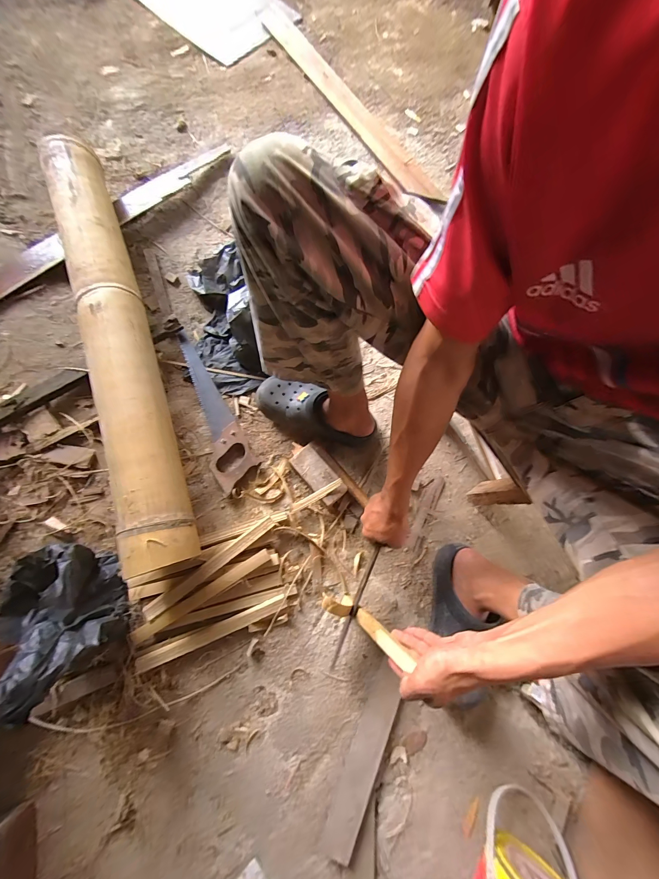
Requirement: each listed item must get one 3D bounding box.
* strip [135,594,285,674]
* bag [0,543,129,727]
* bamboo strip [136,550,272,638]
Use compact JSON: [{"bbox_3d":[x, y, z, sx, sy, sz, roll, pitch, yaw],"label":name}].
[{"bbox_3d":[-0.213,0.352,0.584,0.270,0.006,0.025,-21,68,-8],"label":"strip"},{"bbox_3d":[-0.419,0.267,0.484,0.127,0.214,0.200,-36,80,-10],"label":"bag"},{"bbox_3d":[-0.232,0.285,0.585,0.272,0.010,0.026,-30,79,-9],"label":"bamboo strip"}]

